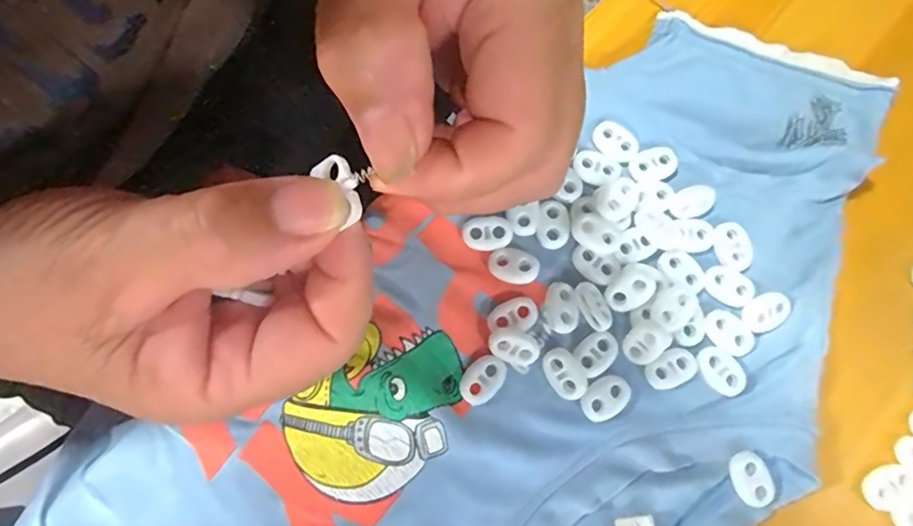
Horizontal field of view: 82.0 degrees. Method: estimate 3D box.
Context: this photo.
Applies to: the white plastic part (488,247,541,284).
[{"bbox_3d":[0.025,0.002,0.232,0.022,0.006,0.015,13,77,2],"label":"white plastic part"}]

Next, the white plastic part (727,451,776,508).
[{"bbox_3d":[0.121,0.089,0.216,0.014,0.007,0.022,-27,79,-7],"label":"white plastic part"}]

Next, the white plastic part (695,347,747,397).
[{"bbox_3d":[0.113,0.046,0.224,0.015,0.004,0.023,-42,81,-9],"label":"white plastic part"}]

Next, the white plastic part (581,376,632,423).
[{"bbox_3d":[0.063,0.057,0.222,0.021,0.004,0.016,-33,80,-8],"label":"white plastic part"}]

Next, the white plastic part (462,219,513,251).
[{"bbox_3d":[0.014,-0.013,0.235,0.022,0.006,0.013,4,77,0],"label":"white plastic part"}]

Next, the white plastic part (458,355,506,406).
[{"bbox_3d":[0.011,0.050,0.223,0.022,0.005,0.016,-40,81,-9],"label":"white plastic part"}]

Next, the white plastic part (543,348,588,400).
[{"bbox_3d":[0.046,0.047,0.222,0.014,0.007,0.022,-27,79,-7],"label":"white plastic part"}]

